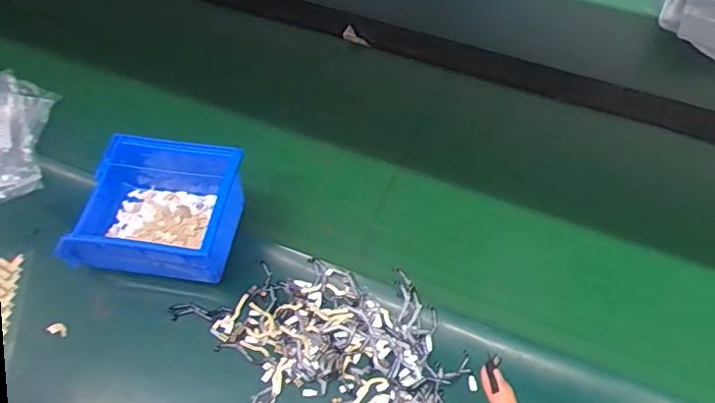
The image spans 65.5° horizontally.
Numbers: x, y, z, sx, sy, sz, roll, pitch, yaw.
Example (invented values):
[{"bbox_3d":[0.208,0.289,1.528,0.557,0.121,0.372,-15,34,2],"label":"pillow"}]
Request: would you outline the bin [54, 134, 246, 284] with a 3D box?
[{"bbox_3d":[-0.176,0.008,0.487,0.140,0.071,0.106,5,56,3],"label":"bin"}]

